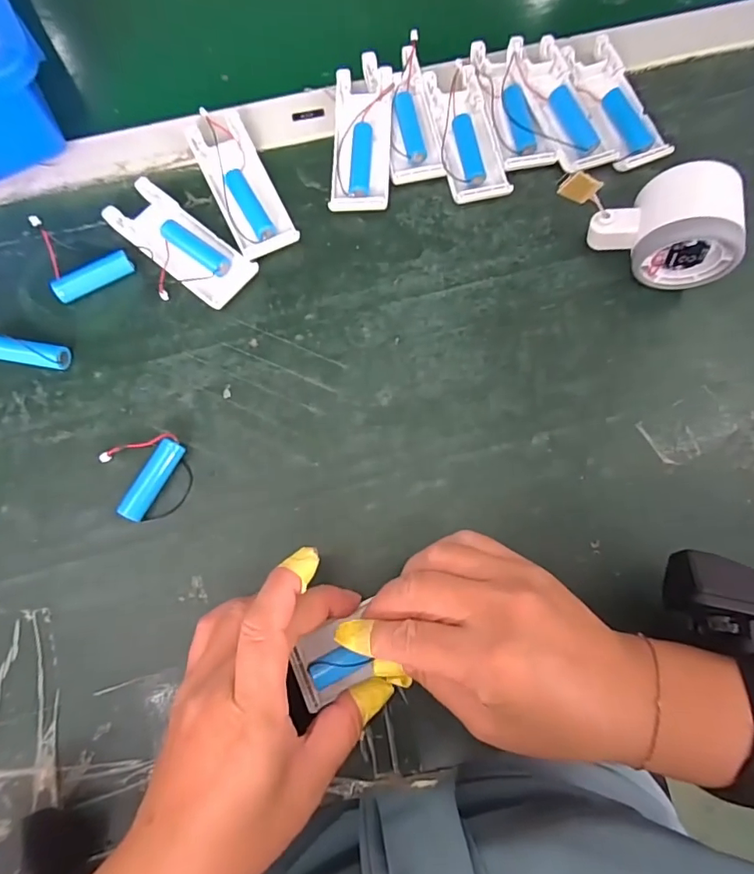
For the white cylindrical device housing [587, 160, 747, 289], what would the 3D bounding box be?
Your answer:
[{"bbox_3d":[0.181,-0.134,0.311,0.081,0.053,0.053,12,76,2],"label":"white cylindrical device housing"}]

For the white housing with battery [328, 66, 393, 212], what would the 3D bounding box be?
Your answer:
[{"bbox_3d":[-0.010,-0.205,0.341,0.039,0.018,0.101,3,76,-1],"label":"white housing with battery"}]

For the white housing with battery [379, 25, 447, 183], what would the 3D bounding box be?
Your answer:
[{"bbox_3d":[0.026,-0.235,0.351,0.040,0.018,0.107,-4,76,-2],"label":"white housing with battery"}]

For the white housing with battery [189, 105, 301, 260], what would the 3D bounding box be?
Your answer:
[{"bbox_3d":[-0.091,-0.172,0.330,0.040,0.023,0.103,-25,78,-7],"label":"white housing with battery"}]

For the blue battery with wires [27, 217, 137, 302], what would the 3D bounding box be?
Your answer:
[{"bbox_3d":[-0.192,-0.121,0.319,0.049,0.017,0.054,-29,79,-8],"label":"blue battery with wires"}]

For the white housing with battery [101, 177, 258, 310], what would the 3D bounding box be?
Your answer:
[{"bbox_3d":[-0.129,-0.128,0.325,0.100,0.013,0.041,38,78,7],"label":"white housing with battery"}]

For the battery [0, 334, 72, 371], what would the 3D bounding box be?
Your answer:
[{"bbox_3d":[-0.232,-0.055,0.298,0.078,0.024,0.019,3,76,-1],"label":"battery"}]

